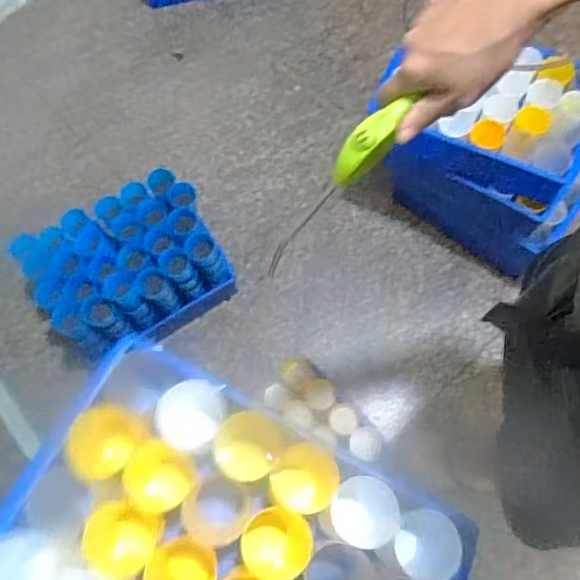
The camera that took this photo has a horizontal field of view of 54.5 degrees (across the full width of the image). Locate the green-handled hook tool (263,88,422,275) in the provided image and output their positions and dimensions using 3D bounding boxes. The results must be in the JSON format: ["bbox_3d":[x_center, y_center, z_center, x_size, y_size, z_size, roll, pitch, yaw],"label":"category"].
[{"bbox_3d":[0.035,-0.082,0.461,0.024,0.025,0.177,47,114,16],"label":"green-handled hook tool"}]

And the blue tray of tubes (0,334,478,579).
[{"bbox_3d":[-0.053,0.256,0.544,0.389,0.120,0.261,25,72,10],"label":"blue tray of tubes"}]

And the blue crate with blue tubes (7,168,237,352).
[{"bbox_3d":[-0.359,-0.035,1.323,0.382,0.271,0.283,-31,71,-8],"label":"blue crate with blue tubes"}]

